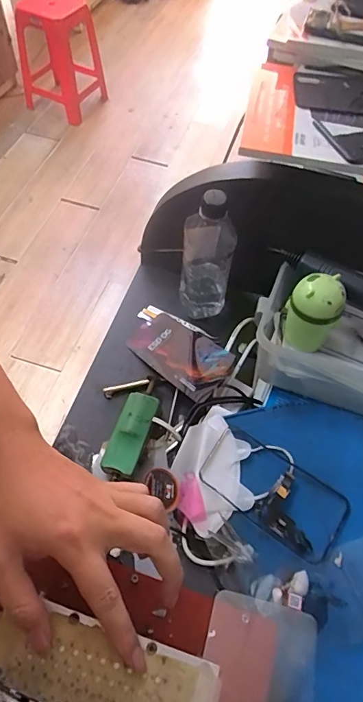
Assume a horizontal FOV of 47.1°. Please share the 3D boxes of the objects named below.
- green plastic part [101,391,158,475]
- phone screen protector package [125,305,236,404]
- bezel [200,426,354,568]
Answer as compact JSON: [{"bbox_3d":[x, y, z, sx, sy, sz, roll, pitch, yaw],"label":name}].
[{"bbox_3d":[-0.060,0.098,0.496,0.038,0.027,0.098,16,60,5],"label":"green plastic part"},{"bbox_3d":[-0.006,-0.003,0.562,0.084,0.019,0.170,-47,52,-13],"label":"phone screen protector package"},{"bbox_3d":[0.094,0.147,0.437,0.151,0.008,0.075,31,79,24],"label":"bezel"}]

